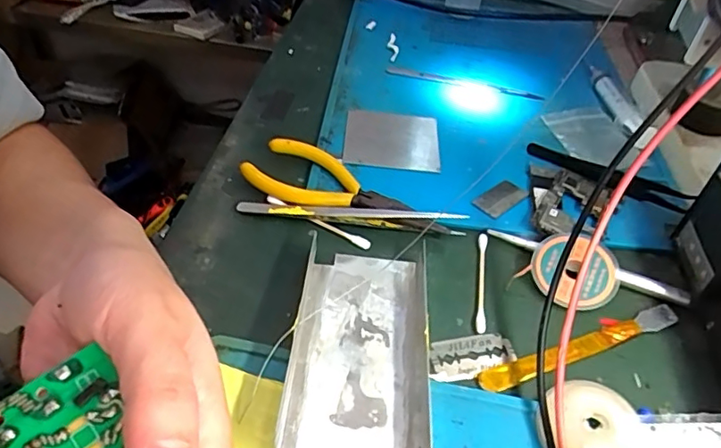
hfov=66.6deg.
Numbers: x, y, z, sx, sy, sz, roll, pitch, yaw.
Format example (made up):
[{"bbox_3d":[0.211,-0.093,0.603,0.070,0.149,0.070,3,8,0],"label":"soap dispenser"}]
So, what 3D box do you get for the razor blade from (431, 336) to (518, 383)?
[{"bbox_3d":[0.054,0.065,0.269,0.044,0.004,0.021,-8,49,-13],"label":"razor blade"}]

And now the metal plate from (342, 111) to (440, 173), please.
[{"bbox_3d":[0.023,-0.059,0.394,0.067,0.005,0.066,4,43,-4],"label":"metal plate"}]

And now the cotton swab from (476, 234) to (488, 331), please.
[{"bbox_3d":[0.068,0.031,0.305,0.006,0.004,0.068,11,43,4],"label":"cotton swab"}]

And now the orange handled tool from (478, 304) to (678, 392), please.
[{"bbox_3d":[0.111,0.060,0.276,0.117,0.005,0.014,-12,46,-20],"label":"orange handled tool"}]

